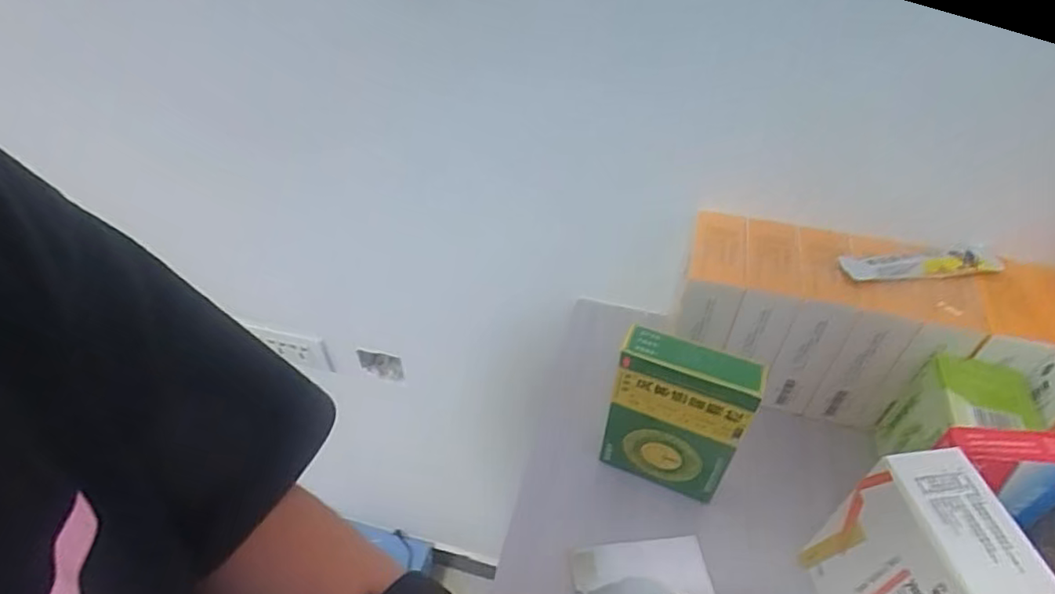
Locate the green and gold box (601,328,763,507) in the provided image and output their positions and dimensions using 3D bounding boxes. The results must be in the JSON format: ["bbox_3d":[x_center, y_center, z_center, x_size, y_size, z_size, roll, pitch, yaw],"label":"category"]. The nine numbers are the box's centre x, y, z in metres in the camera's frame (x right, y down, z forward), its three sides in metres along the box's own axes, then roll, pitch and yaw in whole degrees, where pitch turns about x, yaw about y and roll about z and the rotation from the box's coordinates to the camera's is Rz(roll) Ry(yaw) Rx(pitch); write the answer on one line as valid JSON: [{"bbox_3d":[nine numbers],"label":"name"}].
[{"bbox_3d":[0.111,0.093,0.448,0.095,0.138,0.038,15,47,13],"label":"green and gold box"}]

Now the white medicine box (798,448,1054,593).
[{"bbox_3d":[0.240,0.171,0.373,0.058,0.138,0.094,-8,46,-8],"label":"white medicine box"}]

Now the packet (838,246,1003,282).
[{"bbox_3d":[0.321,-0.027,0.475,0.133,0.010,0.028,-5,46,-6],"label":"packet"}]

